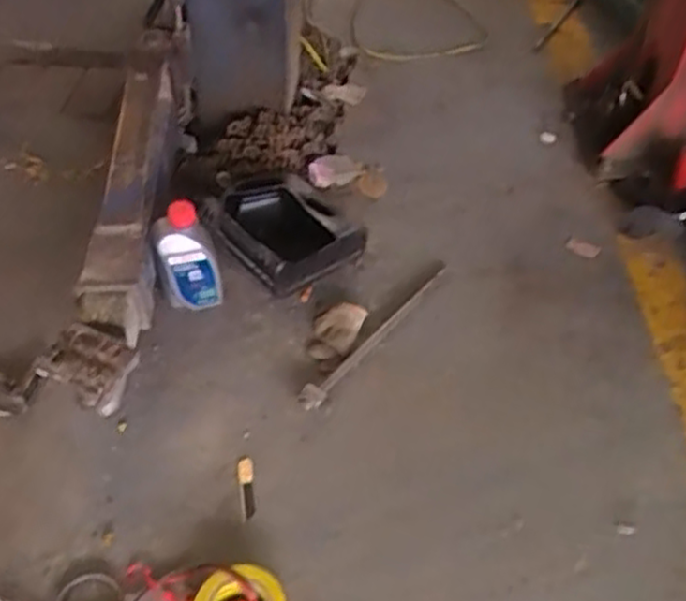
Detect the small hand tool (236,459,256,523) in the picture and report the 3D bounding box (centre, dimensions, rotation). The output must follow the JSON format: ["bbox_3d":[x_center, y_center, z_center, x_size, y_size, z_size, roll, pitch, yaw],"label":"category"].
[{"bbox_3d":[-0.145,0.283,1.116,0.024,0.019,0.098,-3,45,-8],"label":"small hand tool"}]

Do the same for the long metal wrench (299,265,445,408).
[{"bbox_3d":[0.062,0.054,1.316,0.038,0.028,0.430,28,49,23],"label":"long metal wrench"}]

